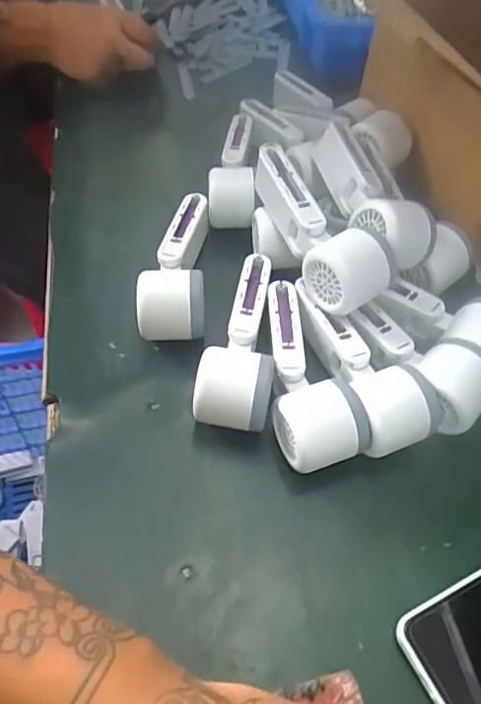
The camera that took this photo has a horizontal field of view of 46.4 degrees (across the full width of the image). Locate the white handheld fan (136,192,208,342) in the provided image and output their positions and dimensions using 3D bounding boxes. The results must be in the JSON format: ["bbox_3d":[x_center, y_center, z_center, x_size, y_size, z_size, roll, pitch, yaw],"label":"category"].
[{"bbox_3d":[-0.057,-0.081,0.497,0.051,0.050,0.147,1,52,-3],"label":"white handheld fan"}]

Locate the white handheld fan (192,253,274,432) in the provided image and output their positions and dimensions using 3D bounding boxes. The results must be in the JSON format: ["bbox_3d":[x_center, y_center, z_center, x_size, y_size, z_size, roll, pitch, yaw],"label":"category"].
[{"bbox_3d":[0.006,-0.018,0.456,0.052,0.059,0.162,10,53,4],"label":"white handheld fan"}]

